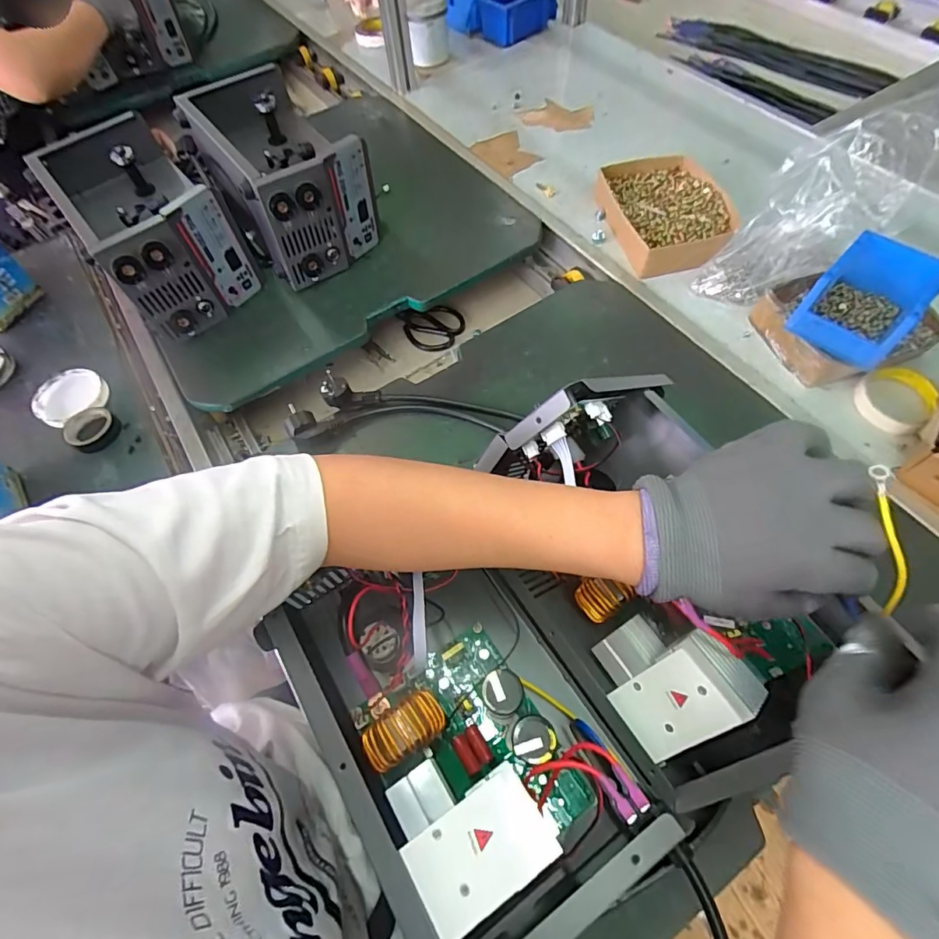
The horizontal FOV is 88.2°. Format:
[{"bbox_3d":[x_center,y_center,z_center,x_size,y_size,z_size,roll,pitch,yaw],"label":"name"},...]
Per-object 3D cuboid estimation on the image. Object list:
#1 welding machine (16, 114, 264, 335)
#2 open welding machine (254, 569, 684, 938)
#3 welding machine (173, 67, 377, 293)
[{"bbox_3d":[-0.448,-0.340,0.695,0.159,0.168,0.277,-39,66,-15],"label":"welding machine"},{"bbox_3d":[-0.023,0.171,0.361,0.182,0.109,0.282,-35,65,-13],"label":"open welding machine"},{"bbox_3d":[-0.278,-0.442,0.738,0.179,0.172,0.303,-35,65,-13],"label":"welding machine"}]

